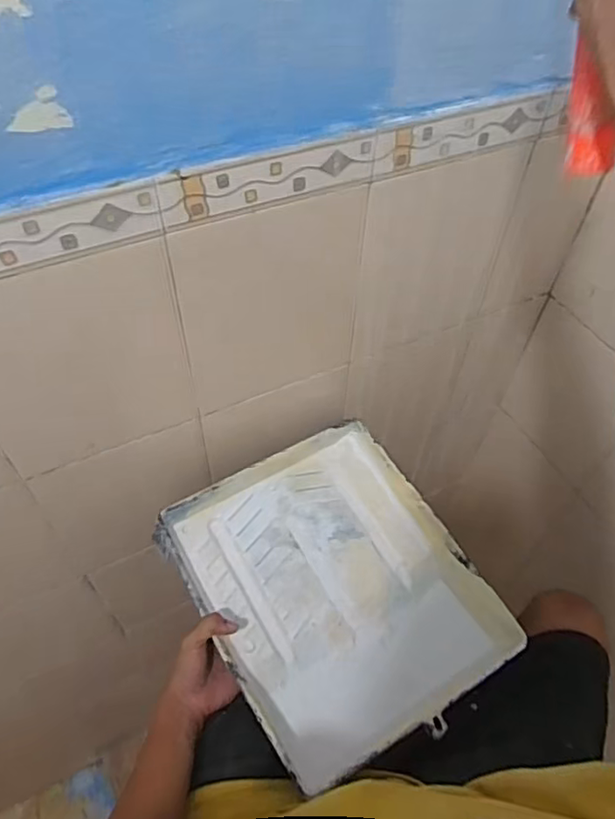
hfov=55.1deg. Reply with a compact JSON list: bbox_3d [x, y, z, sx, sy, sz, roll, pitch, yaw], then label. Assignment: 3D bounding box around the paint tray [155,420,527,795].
[{"bbox_3d":[0.032,0.210,0.691,0.287,0.104,0.334,-27,58,-22],"label":"paint tray"}]

